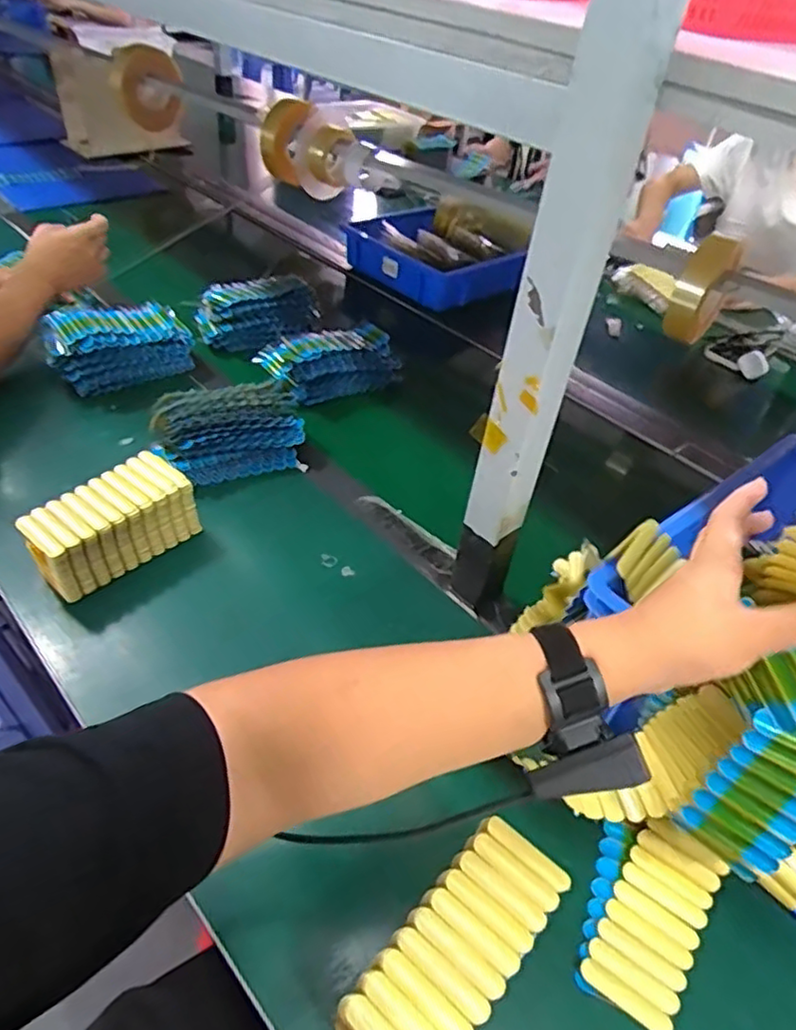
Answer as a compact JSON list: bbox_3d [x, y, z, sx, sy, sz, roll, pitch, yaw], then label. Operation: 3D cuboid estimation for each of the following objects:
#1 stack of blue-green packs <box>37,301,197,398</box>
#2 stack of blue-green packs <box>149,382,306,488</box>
[{"bbox_3d":[-0.390,-0.243,0.913,0.193,0.085,0.106,-11,45,-19],"label":"stack of blue-green packs"},{"bbox_3d":[-0.208,-0.103,0.814,0.170,0.077,0.103,-19,48,-26],"label":"stack of blue-green packs"}]

